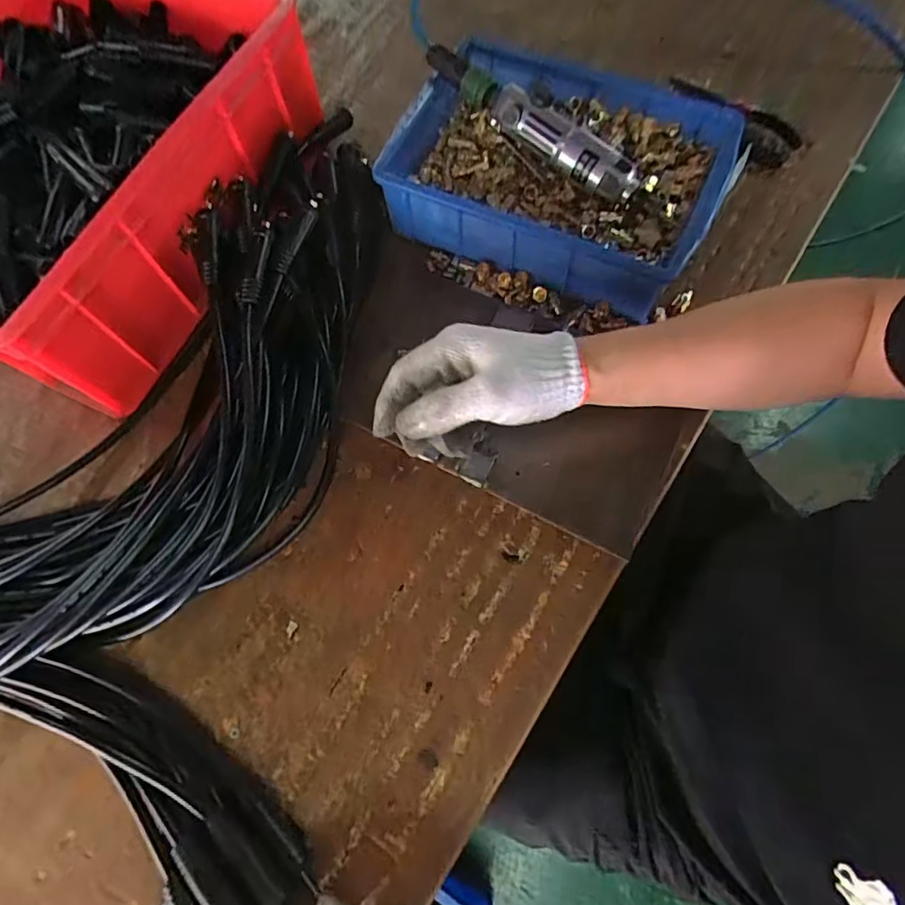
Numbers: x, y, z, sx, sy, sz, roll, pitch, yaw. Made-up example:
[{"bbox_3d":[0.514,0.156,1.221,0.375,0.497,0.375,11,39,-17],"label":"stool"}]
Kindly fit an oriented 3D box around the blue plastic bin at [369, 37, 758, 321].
[{"bbox_3d":[0.097,-0.266,0.520,0.295,0.086,0.215,22,72,10],"label":"blue plastic bin"}]

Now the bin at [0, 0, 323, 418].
[{"bbox_3d":[-0.354,-0.271,0.527,0.289,0.153,0.404,23,72,10],"label":"bin"}]

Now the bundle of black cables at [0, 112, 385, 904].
[{"bbox_3d":[-0.404,0.018,0.449,0.667,0.092,0.957,-4,69,0],"label":"bundle of black cables"}]

